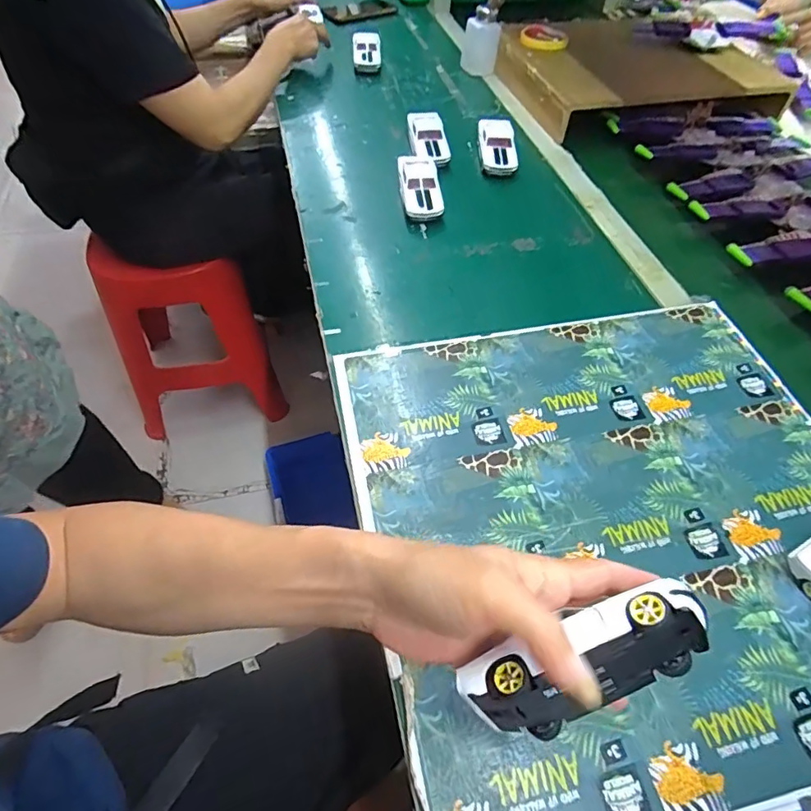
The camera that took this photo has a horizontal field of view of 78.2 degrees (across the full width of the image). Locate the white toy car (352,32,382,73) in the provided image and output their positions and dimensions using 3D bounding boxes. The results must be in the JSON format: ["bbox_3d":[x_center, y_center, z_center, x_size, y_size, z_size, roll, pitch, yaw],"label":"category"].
[{"bbox_3d":[-0.074,-0.671,0.952,0.056,0.043,0.094,-3,55,-2],"label":"white toy car"}]

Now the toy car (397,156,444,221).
[{"bbox_3d":[0.020,-0.304,0.704,0.054,0.038,0.124,-5,55,-4],"label":"toy car"}]

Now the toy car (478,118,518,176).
[{"bbox_3d":[0.139,-0.388,0.756,0.056,0.036,0.101,0,54,0],"label":"toy car"}]

